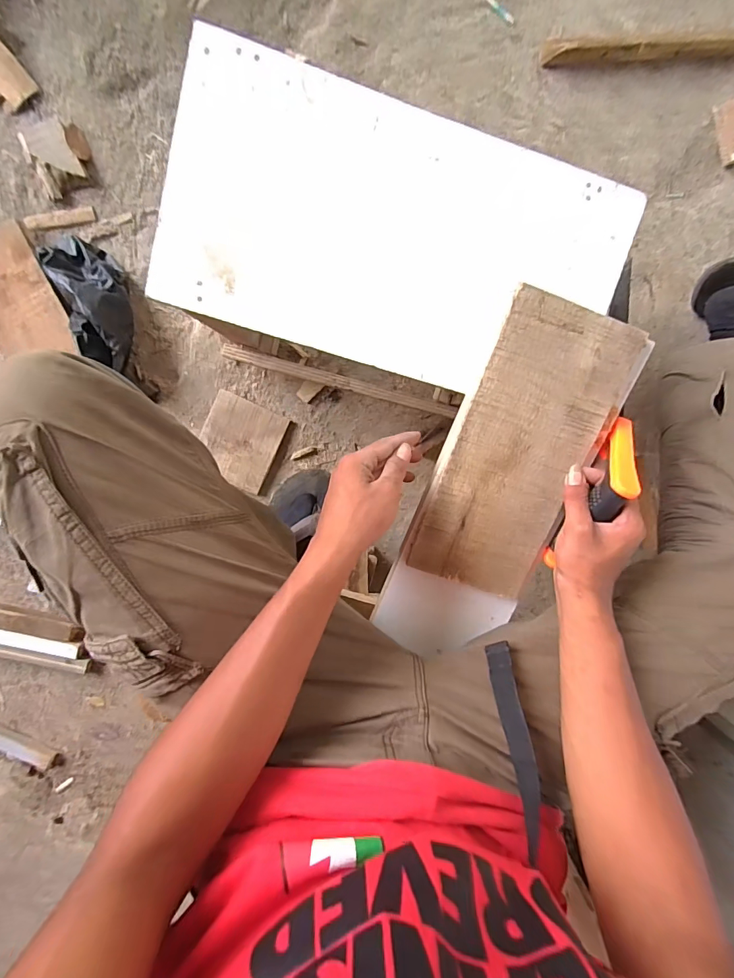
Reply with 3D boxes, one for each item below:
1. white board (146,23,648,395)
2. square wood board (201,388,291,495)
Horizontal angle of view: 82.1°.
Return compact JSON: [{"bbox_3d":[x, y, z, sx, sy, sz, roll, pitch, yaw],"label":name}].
[{"bbox_3d":[0.028,-0.229,0.391,0.408,0.024,0.218,16,96,-5],"label":"white board"},{"bbox_3d":[-0.199,-0.073,0.659,0.114,0.012,0.126,24,96,-6],"label":"square wood board"}]

